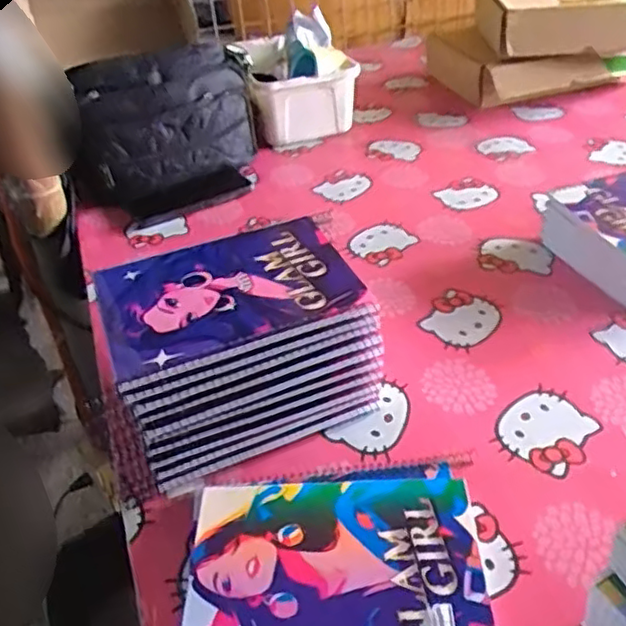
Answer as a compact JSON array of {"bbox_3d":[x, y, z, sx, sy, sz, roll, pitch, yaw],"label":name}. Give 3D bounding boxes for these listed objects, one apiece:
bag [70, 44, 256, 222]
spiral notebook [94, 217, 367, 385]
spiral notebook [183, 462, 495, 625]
[{"bbox_3d":[-0.194,-0.246,0.874,0.254,0.172,0.191,-19,40,-17],"label":"bag"},{"bbox_3d":[-0.069,-0.020,0.526,0.193,0.012,0.145,-17,40,-15],"label":"spiral notebook"},{"bbox_3d":[0.014,0.177,0.450,0.196,0.017,0.157,-4,38,2],"label":"spiral notebook"}]

